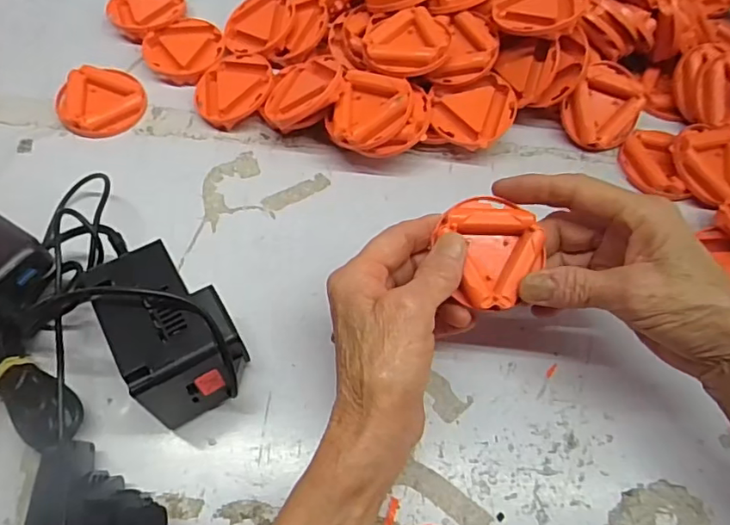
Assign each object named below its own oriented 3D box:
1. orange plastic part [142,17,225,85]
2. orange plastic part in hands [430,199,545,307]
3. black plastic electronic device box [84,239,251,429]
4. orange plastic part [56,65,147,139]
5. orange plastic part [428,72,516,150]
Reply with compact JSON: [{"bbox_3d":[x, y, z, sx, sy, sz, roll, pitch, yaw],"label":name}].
[{"bbox_3d":[-0.148,-0.175,0.449,0.062,0.013,0.060,0,62,-2],"label":"orange plastic part"},{"bbox_3d":[0.071,-0.007,0.299,0.059,0.014,0.059,1,81,-8],"label":"orange plastic part in hands"},{"bbox_3d":[-0.100,0.040,0.296,0.054,0.077,0.074,-27,67,-16],"label":"black plastic electronic device box"},{"bbox_3d":[-0.204,-0.124,0.421,0.062,0.014,0.060,1,62,-2],"label":"orange plastic part"},{"bbox_3d":[0.080,-0.110,0.403,0.060,0.014,0.060,-2,70,6],"label":"orange plastic part"}]

